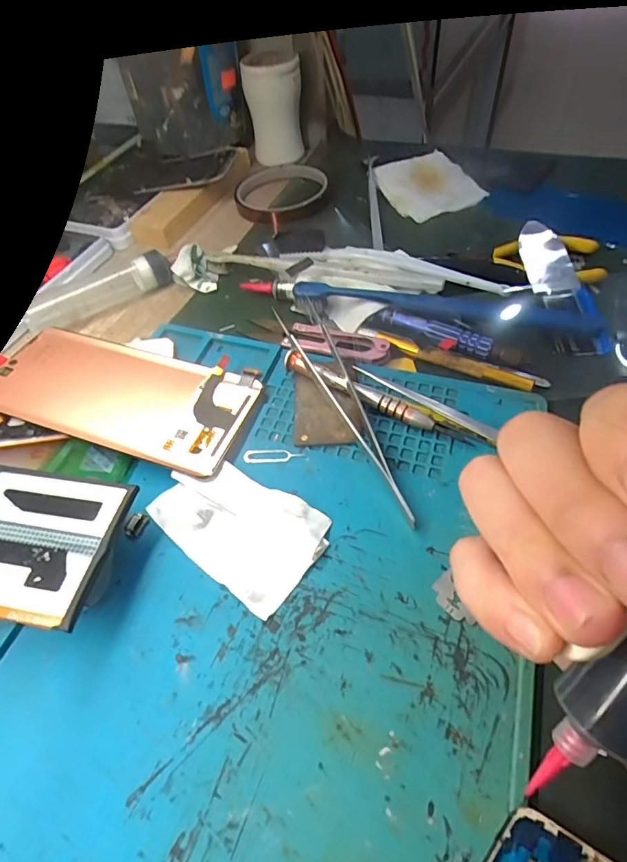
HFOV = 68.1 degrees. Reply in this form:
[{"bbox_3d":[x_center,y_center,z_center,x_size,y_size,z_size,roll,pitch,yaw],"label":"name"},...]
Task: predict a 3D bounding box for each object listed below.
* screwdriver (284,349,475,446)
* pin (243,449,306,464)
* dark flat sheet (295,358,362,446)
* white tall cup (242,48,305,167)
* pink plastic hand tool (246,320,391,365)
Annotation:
[{"bbox_3d":[0.033,-0.019,0.259,0.112,0.013,0.009,24,58,22],"label":"screwdriver"},{"bbox_3d":[-0.021,0.012,0.248,0.032,0.004,0.009,-4,52,2],"label":"pin"},{"bbox_3d":[0.007,-0.018,0.267,0.035,0.006,0.060,-3,52,3],"label":"dark flat sheet"},{"bbox_3d":[-0.036,-0.306,0.446,0.053,0.083,0.044,-7,52,0],"label":"white tall cup"},{"bbox_3d":[0.001,-0.061,0.296,0.097,0.008,0.023,16,55,17],"label":"pink plastic hand tool"}]

